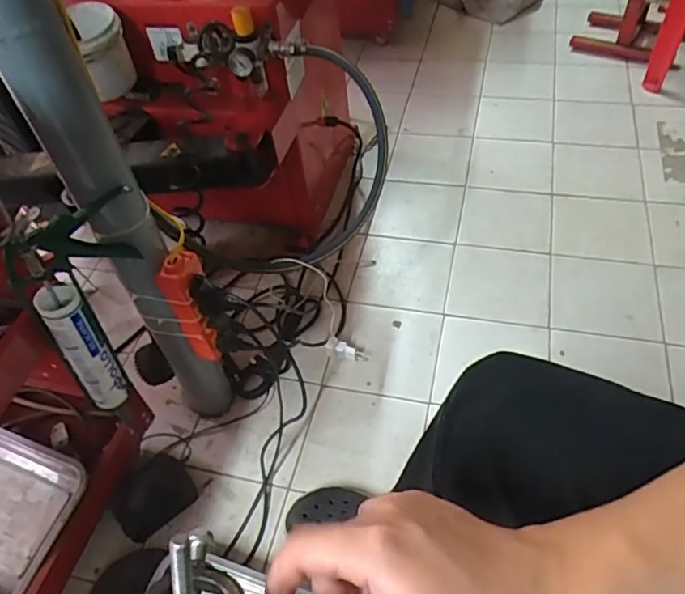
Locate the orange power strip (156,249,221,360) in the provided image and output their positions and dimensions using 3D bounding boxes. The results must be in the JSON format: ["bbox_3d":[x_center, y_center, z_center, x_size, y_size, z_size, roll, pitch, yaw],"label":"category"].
[{"bbox_3d":[-0.210,0.014,0.802,0.045,0.187,0.051,3,51,9],"label":"orange power strip"}]

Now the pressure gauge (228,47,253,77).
[{"bbox_3d":[-0.162,-0.376,0.908,0.036,0.040,0.021,-4,50,3],"label":"pressure gauge"}]

